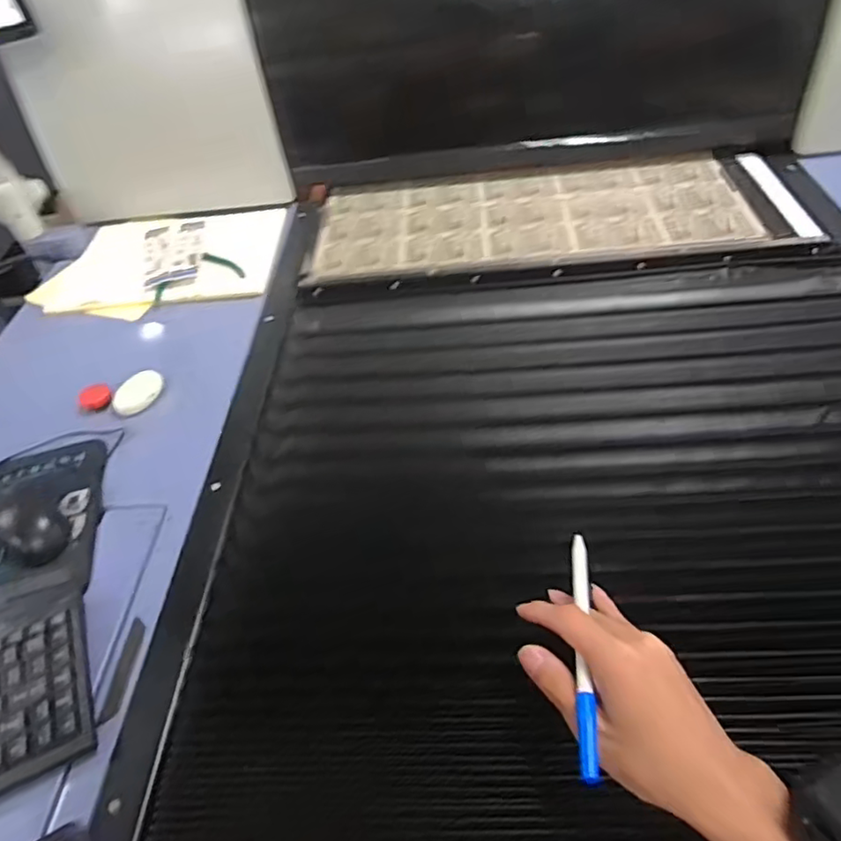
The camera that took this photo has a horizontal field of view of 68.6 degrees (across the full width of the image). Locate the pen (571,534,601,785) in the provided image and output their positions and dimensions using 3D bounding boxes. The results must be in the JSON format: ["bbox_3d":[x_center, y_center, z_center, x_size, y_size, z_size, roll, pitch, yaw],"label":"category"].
[{"bbox_3d":[0.104,0.141,0.395,0.012,0.008,0.169,3,38,8],"label":"pen"}]

